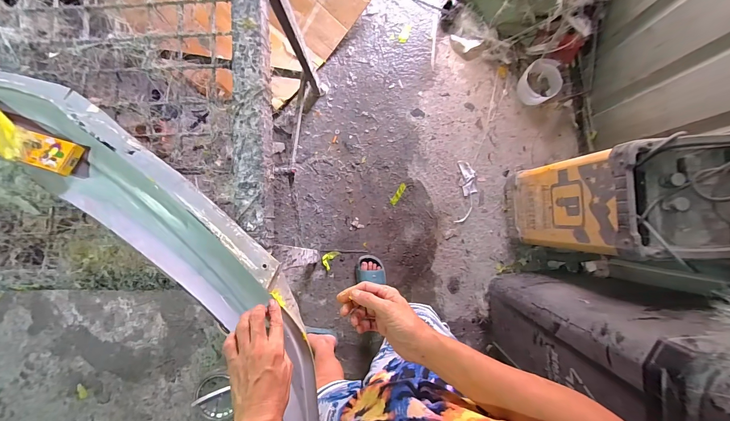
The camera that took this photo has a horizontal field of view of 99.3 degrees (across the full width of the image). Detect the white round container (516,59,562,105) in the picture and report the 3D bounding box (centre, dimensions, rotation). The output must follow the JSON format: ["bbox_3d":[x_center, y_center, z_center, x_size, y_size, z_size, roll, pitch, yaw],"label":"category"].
[{"bbox_3d":[0.727,-0.534,1.299,0.128,0.130,0.158,-21,90,-4],"label":"white round container"}]

